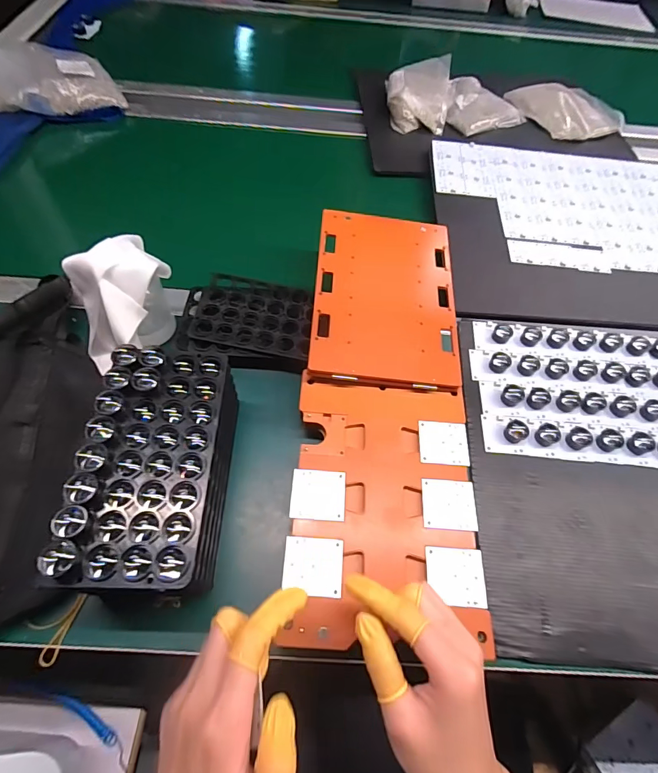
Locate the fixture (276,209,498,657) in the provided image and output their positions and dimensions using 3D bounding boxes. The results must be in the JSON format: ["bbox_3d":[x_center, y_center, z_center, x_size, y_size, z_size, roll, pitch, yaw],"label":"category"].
[{"bbox_3d":[0.060,-0.001,0.416,0.164,0.025,0.450,5,65,1],"label":"fixture"}]

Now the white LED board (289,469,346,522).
[{"bbox_3d":[-0.009,0.098,0.367,0.048,0.005,0.044,5,59,-1],"label":"white LED board"}]

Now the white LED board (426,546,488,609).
[{"bbox_3d":[0.106,0.158,0.339,0.048,0.004,0.044,6,58,1],"label":"white LED board"}]

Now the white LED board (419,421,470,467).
[{"bbox_3d":[0.114,0.056,0.402,0.048,0.004,0.046,4,58,1],"label":"white LED board"}]

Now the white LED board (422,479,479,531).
[{"bbox_3d":[0.109,0.107,0.369,0.048,0.004,0.044,5,60,-2],"label":"white LED board"}]

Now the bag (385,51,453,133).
[{"bbox_3d":[0.167,-0.540,0.752,0.118,0.047,0.163,1,62,-1],"label":"bag"}]

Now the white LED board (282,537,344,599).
[{"bbox_3d":[-0.013,0.148,0.336,0.048,0.004,0.044,5,59,-1],"label":"white LED board"}]

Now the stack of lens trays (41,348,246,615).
[{"bbox_3d":[-0.140,0.074,0.350,0.099,0.107,0.196,1,62,-1],"label":"stack of lens trays"}]

